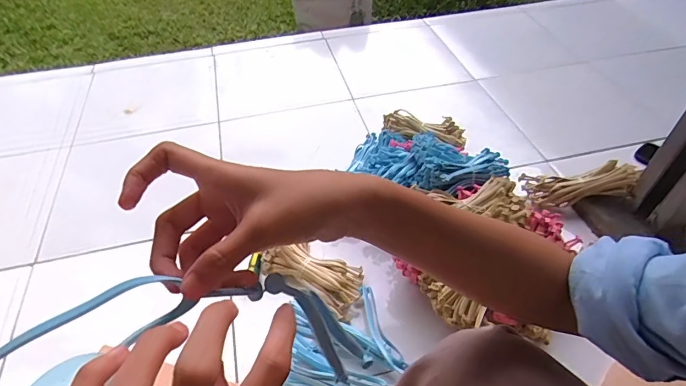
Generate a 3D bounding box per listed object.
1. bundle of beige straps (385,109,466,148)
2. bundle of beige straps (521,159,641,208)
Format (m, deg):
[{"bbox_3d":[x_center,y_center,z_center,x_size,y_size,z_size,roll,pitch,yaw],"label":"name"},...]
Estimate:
[{"bbox_3d":[0.204,-0.168,1.111,0.228,0.048,0.077,21,51,20],"label":"bundle of beige straps"},{"bbox_3d":[0.506,-0.017,0.925,0.215,0.063,0.053,-10,39,26],"label":"bundle of beige straps"}]

